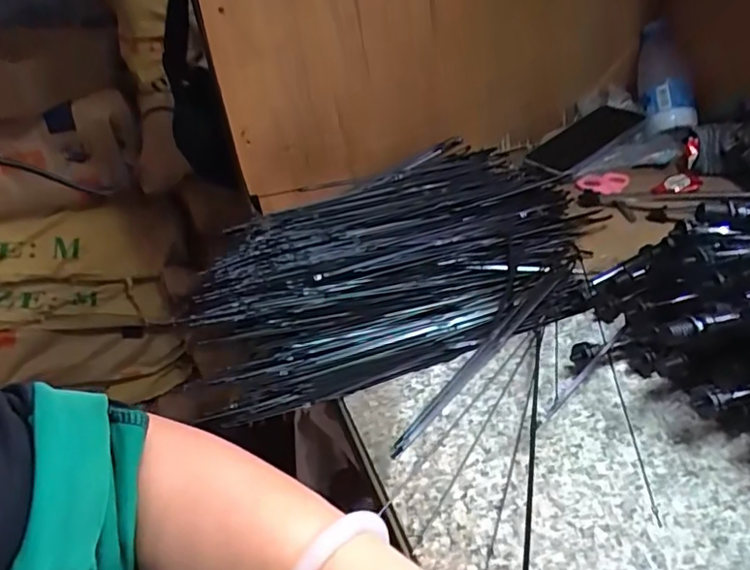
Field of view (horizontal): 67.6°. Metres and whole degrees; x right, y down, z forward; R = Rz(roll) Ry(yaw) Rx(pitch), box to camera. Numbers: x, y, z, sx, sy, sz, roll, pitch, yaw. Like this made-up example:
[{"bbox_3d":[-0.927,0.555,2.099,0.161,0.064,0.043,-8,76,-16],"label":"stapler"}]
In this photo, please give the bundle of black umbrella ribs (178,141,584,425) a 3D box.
[{"bbox_3d":[0.024,-0.032,0.534,0.396,0.039,0.282,-22,38,-19],"label":"bundle of black umbrella ribs"}]

